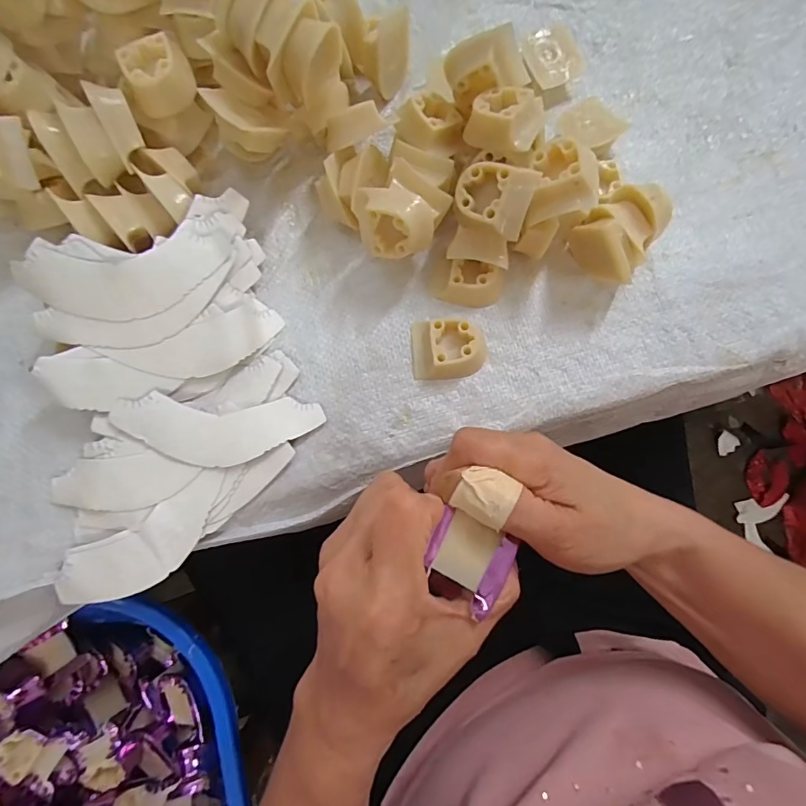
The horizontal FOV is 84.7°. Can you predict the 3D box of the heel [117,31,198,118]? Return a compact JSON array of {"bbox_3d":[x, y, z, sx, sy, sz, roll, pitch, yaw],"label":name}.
[{"bbox_3d":[-0.145,-0.195,0.264,0.035,0.025,0.027,-24,81,-5],"label":"heel"}]

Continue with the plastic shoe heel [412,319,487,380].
[{"bbox_3d":[0.030,-0.034,0.278,0.047,0.017,0.037,-2,78,-1],"label":"plastic shoe heel"}]

